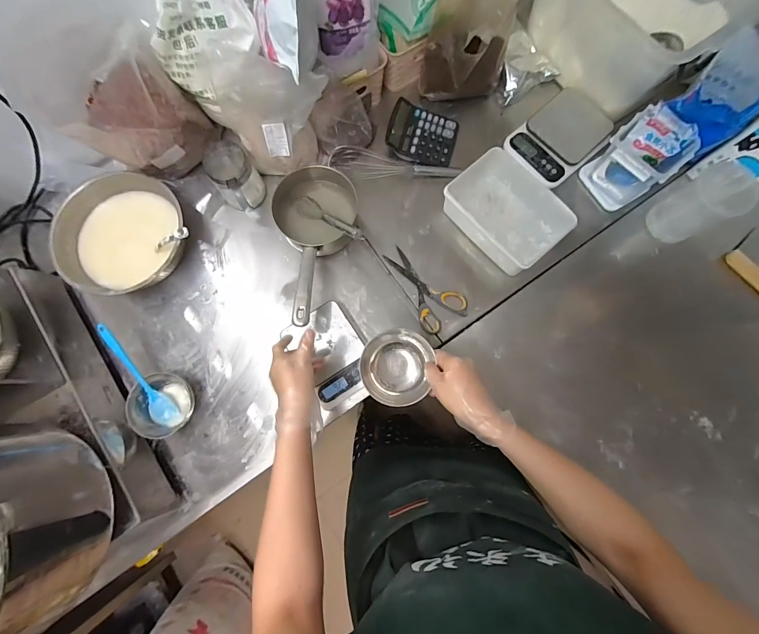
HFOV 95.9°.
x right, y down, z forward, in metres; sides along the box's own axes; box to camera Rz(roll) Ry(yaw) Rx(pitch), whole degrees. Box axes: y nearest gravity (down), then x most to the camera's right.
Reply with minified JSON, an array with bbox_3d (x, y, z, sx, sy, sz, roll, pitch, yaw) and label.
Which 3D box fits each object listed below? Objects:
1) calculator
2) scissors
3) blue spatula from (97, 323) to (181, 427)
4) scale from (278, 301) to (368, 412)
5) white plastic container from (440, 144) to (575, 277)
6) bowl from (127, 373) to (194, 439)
[{"bbox_3d":[0.092,-0.388,0.731,0.139,0.042,0.114,15,80,3],"label":"calculator"},{"bbox_3d":[0.097,-0.066,0.683,0.101,0.012,0.183,-27,80,-4],"label":"scissors"},{"bbox_3d":[-0.427,0.105,0.605,0.040,0.018,0.209,-30,101,-5],"label":"blue spatula"},{"bbox_3d":[-0.083,0.071,0.649,0.124,0.036,0.180,-33,81,-5],"label":"scale"},{"bbox_3d":[0.247,-0.205,0.678,0.154,0.078,0.217,-38,81,-6],"label":"white plastic container"},{"bbox_3d":[-0.401,0.164,0.634,0.103,0.044,0.112,0,79,1],"label":"bowl"}]

